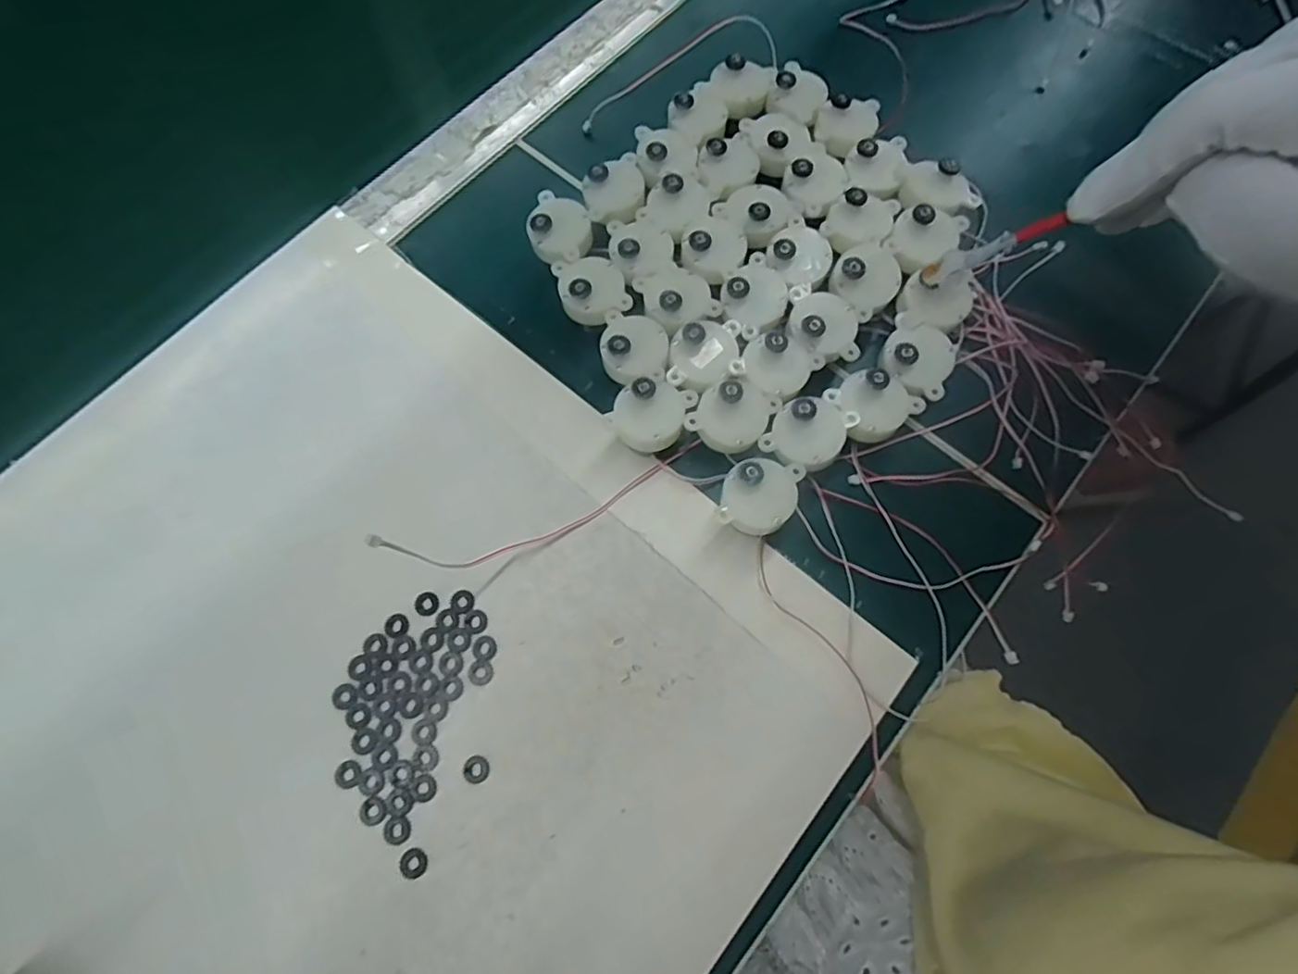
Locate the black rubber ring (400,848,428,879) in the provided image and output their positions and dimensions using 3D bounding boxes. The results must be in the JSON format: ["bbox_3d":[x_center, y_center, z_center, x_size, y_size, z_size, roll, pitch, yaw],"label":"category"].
[{"bbox_3d":[-0.093,0.149,0.248,0.010,0.004,0.010,0,72,0],"label":"black rubber ring"}]

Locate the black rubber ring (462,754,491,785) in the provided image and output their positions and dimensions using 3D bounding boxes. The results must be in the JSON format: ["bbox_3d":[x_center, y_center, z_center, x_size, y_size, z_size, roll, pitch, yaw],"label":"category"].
[{"bbox_3d":[-0.072,0.117,0.260,0.011,0.004,0.011,0,72,0],"label":"black rubber ring"}]

